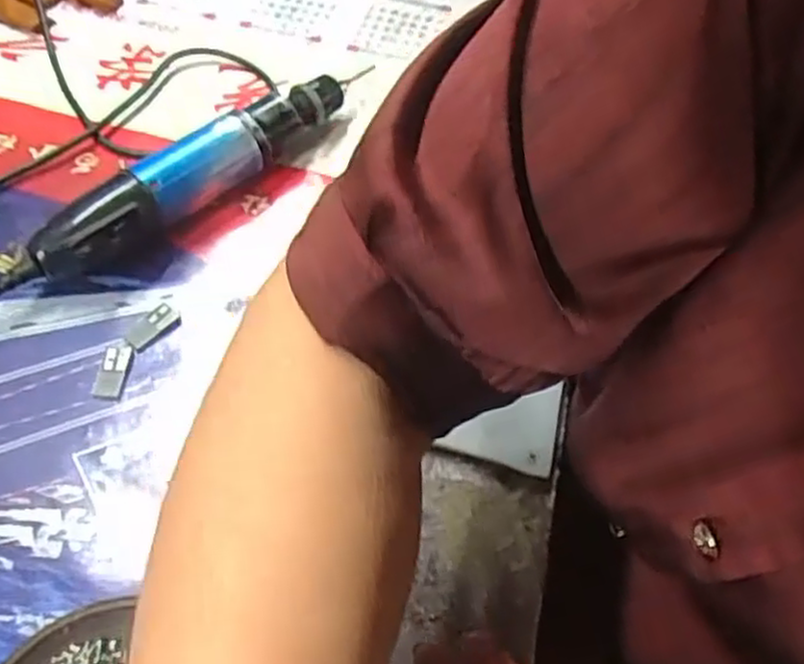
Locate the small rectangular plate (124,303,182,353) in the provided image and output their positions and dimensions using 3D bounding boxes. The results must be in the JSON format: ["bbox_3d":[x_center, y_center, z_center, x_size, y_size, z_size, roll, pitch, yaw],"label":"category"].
[{"bbox_3d":[-0.130,-0.003,0.385,0.017,0.004,0.028,37,61,20],"label":"small rectangular plate"}]

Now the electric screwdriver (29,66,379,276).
[{"bbox_3d":[-0.112,-0.099,0.430,0.038,0.040,0.217,34,60,18],"label":"electric screwdriver"}]

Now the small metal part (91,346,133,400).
[{"bbox_3d":[-0.146,0.020,0.370,0.014,0.004,0.031,3,56,-2],"label":"small metal part"}]

